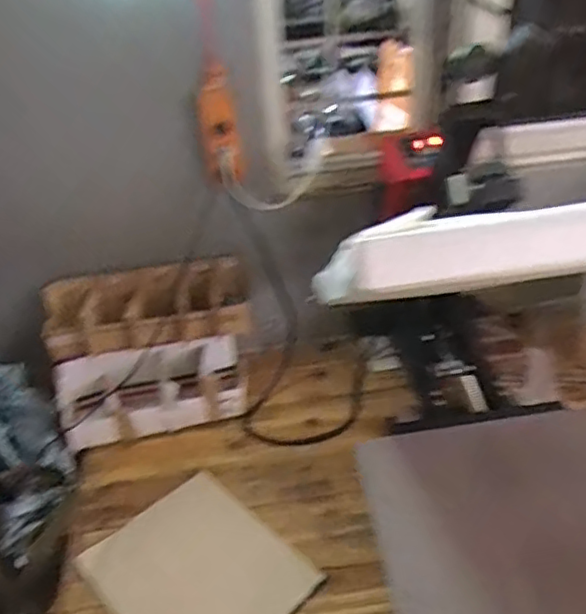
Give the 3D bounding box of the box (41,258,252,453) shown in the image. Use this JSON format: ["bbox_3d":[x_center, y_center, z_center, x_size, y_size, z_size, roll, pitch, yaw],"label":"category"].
[{"bbox_3d":[-0.247,0.066,1.110,0.348,0.211,0.209,-10,34,-6],"label":"box"}]

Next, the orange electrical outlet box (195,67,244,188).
[{"bbox_3d":[-0.122,-0.291,1.032,0.062,0.182,0.039,-7,5,-2],"label":"orange electrical outlet box"}]

